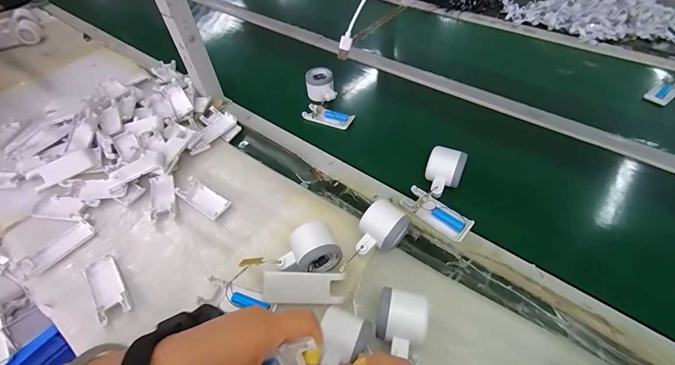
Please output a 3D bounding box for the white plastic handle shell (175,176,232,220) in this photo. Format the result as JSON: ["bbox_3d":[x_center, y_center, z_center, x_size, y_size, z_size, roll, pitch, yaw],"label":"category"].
[{"bbox_3d":[-0.224,0.026,0.542,0.102,0.009,0.040,28,57,25],"label":"white plastic handle shell"}]

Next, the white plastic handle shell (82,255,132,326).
[{"bbox_3d":[-0.316,0.145,0.445,0.041,0.011,0.099,-33,55,-22],"label":"white plastic handle shell"}]

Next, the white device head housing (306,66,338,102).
[{"bbox_3d":[-0.037,-0.209,0.707,0.058,0.048,0.079,-12,50,-6],"label":"white device head housing"}]

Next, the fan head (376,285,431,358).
[{"bbox_3d":[0.073,0.165,0.378,0.057,0.049,0.063,12,52,14],"label":"fan head"}]

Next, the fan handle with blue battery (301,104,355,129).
[{"bbox_3d":[-0.019,-0.135,0.677,0.103,0.016,0.039,20,54,20],"label":"fan handle with blue battery"}]

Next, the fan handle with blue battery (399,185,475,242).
[{"bbox_3d":[0.149,0.047,0.496,0.105,0.027,0.038,34,60,28],"label":"fan handle with blue battery"}]

